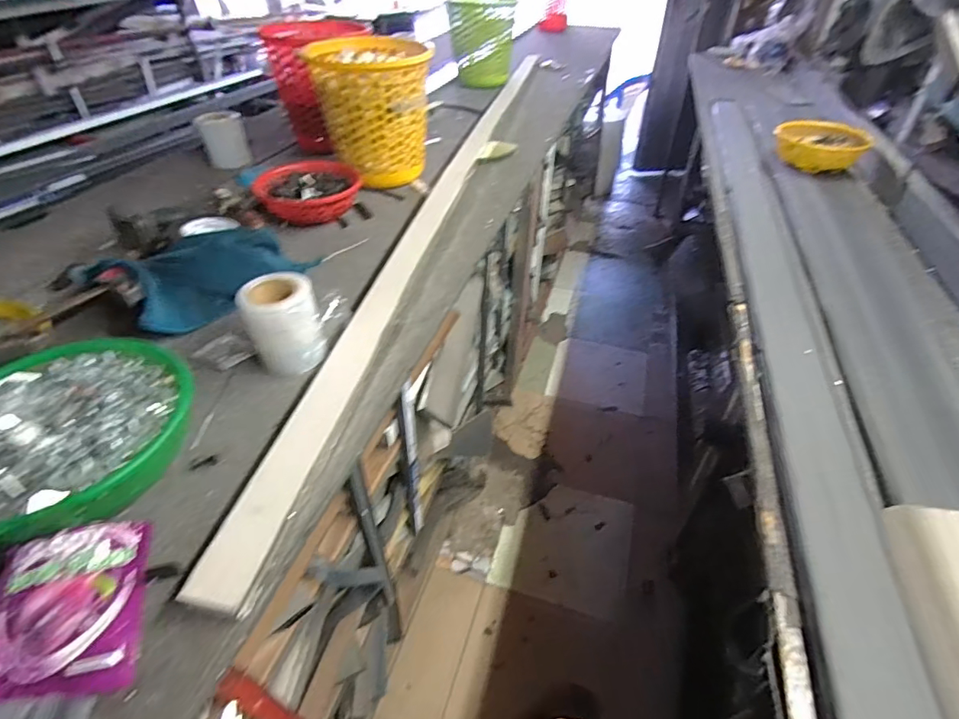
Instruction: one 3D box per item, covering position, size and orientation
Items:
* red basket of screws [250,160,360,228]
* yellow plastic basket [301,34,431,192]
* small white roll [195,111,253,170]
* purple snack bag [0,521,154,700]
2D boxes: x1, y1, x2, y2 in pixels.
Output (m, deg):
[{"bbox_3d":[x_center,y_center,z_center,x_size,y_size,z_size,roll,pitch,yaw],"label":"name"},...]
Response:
[{"bbox_3d":[-0.326,-0.324,0.946,0.190,0.072,0.184,-13,43,-14],"label":"red basket of screws"},{"bbox_3d":[-0.216,-0.504,1.015,0.224,0.241,0.216,0,42,0],"label":"yellow plastic basket"},{"bbox_3d":[-0.571,-0.497,1.092,0.091,0.099,0.082,-18,45,-19],"label":"small white roll"},{"bbox_3d":[-0.330,0.197,0.387,0.111,0.018,0.124,-3,57,-14],"label":"purple snack bag"}]

